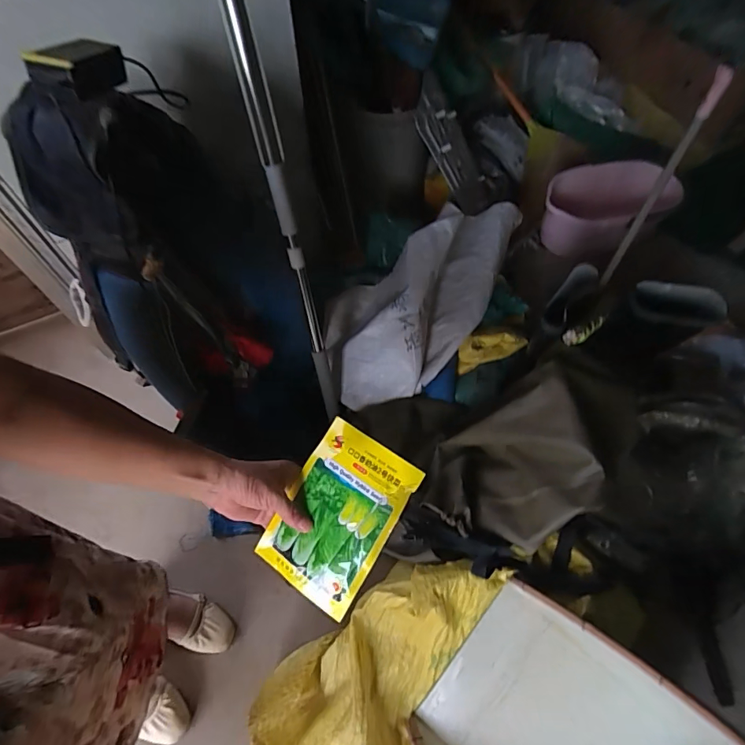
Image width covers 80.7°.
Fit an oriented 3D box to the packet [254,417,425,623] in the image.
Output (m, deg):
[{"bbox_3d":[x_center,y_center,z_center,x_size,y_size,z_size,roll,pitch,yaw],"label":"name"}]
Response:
[{"bbox_3d":[-0.041,0.162,0.502,0.124,0.011,0.185,30,89,22],"label":"packet"}]

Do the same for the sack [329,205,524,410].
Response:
[{"bbox_3d":[0.127,-0.221,1.115,0.323,0.146,0.678,36,79,20],"label":"sack"}]

